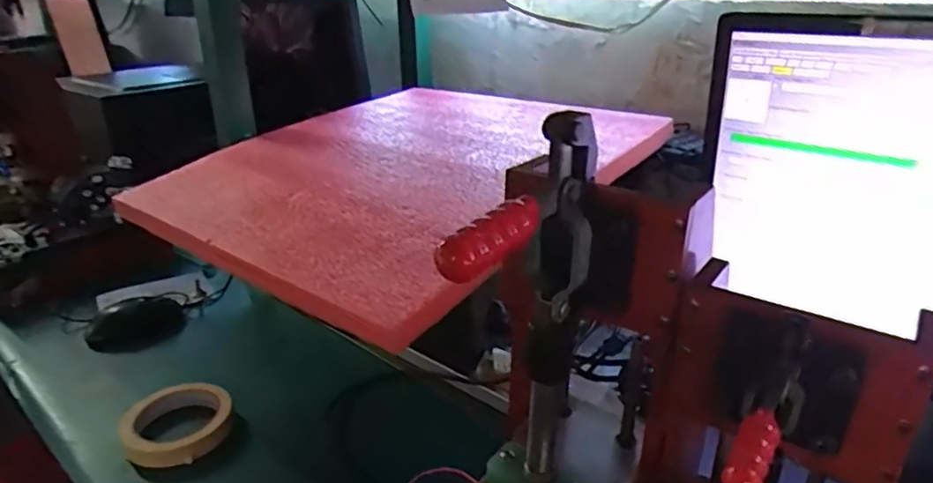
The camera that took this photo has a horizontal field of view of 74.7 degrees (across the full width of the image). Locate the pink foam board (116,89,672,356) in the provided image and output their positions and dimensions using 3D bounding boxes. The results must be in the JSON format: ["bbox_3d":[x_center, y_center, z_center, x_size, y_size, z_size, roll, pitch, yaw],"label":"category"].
[{"bbox_3d":[-0.074,-0.087,0.699,0.440,0.023,0.486,18,37,34],"label":"pink foam board"}]

